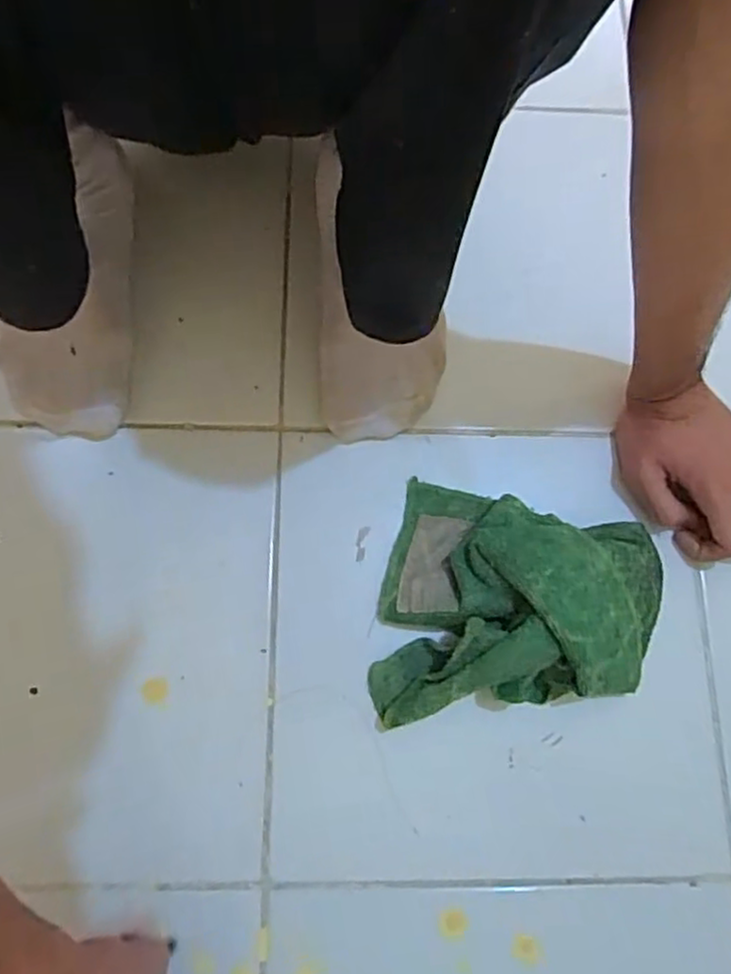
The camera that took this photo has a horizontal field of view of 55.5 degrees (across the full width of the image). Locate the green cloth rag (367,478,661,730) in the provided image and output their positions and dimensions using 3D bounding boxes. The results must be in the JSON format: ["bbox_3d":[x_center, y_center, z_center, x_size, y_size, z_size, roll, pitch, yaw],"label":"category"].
[{"bbox_3d":[0.099,0.083,0.452,0.171,0.058,0.157,13,73,2],"label":"green cloth rag"}]

